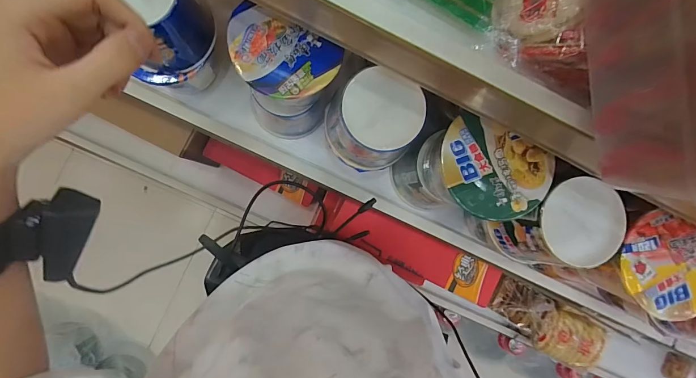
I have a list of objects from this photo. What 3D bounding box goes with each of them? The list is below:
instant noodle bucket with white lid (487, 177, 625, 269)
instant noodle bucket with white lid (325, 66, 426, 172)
[{"bbox_3d":[0.284,0.045,0.484,0.122,0.102,0.110,-2,89,-6],"label":"instant noodle bucket with white lid"},{"bbox_3d":[0.029,-0.090,0.476,0.113,0.108,0.112,0,89,-6],"label":"instant noodle bucket with white lid"}]

